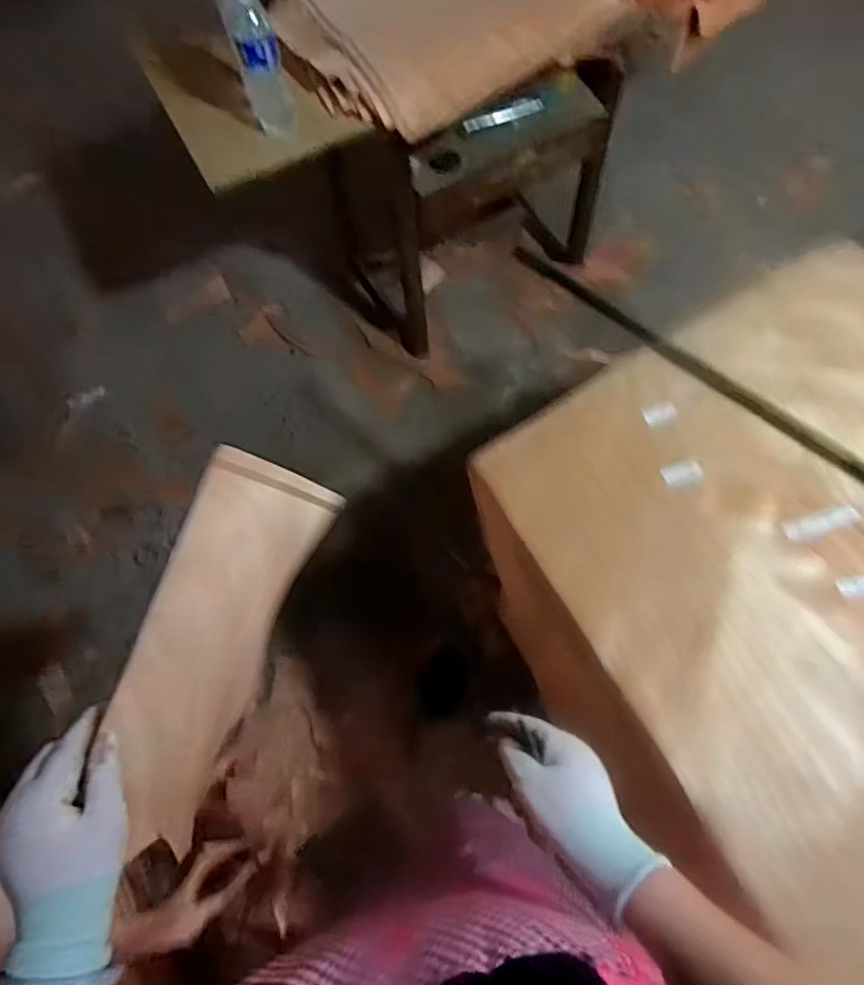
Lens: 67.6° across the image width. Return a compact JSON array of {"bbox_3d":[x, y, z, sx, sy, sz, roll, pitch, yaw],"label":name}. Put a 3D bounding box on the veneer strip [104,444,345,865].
[{"bbox_3d":[-0.179,0.131,0.523,0.011,0.156,0.317,20,84,30],"label":"veneer strip"}]

